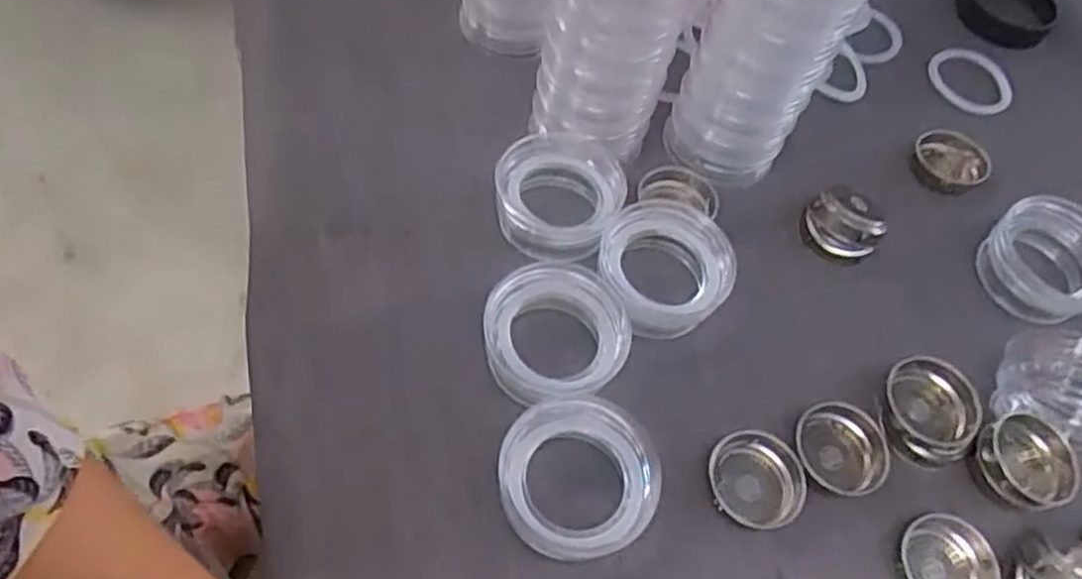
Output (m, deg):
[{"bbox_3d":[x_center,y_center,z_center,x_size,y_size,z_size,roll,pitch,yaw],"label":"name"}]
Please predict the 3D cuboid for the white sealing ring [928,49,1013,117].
[{"bbox_3d":[0.299,-0.145,0.548,0.061,0.004,0.058,4,62,-8],"label":"white sealing ring"}]

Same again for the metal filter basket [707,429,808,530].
[{"bbox_3d":[0.101,0.090,0.370,0.042,0.014,0.042,1,60,-8],"label":"metal filter basket"}]

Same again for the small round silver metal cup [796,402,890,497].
[{"bbox_3d":[0.146,0.079,0.383,0.045,0.016,0.043,4,60,-7],"label":"small round silver metal cup"}]

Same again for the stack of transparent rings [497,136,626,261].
[{"bbox_3d":[0.011,-0.051,0.427,0.068,0.030,0.073,-2,61,-10],"label":"stack of transparent rings"}]

